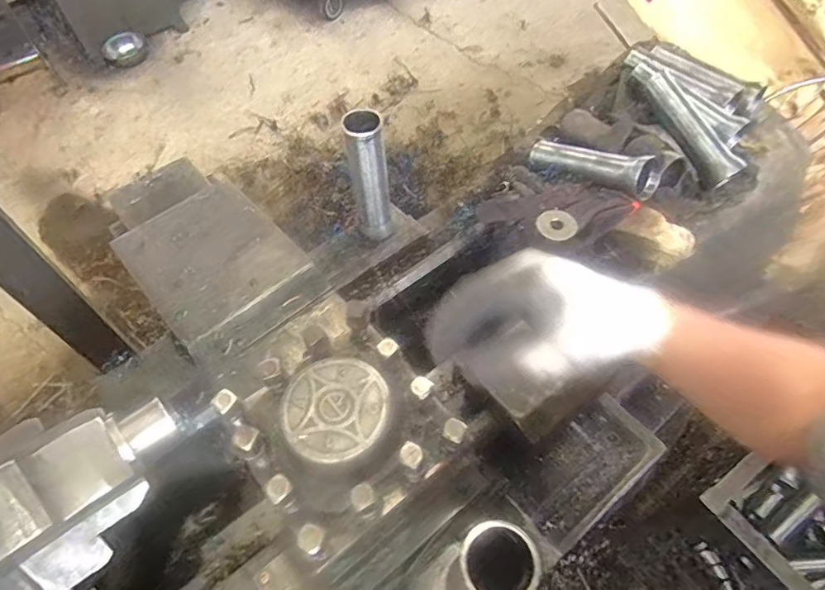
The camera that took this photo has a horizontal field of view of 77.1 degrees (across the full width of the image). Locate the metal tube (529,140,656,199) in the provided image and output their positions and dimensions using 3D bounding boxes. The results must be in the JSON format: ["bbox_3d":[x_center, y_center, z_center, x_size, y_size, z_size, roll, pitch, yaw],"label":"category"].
[{"bbox_3d":[0.252,-0.193,0.762,0.065,0.053,0.202,-40,46,-22],"label":"metal tube"}]

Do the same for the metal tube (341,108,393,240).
[{"bbox_3d":[-0.059,-0.159,0.710,0.050,0.191,0.050,-9,57,-4],"label":"metal tube"}]

